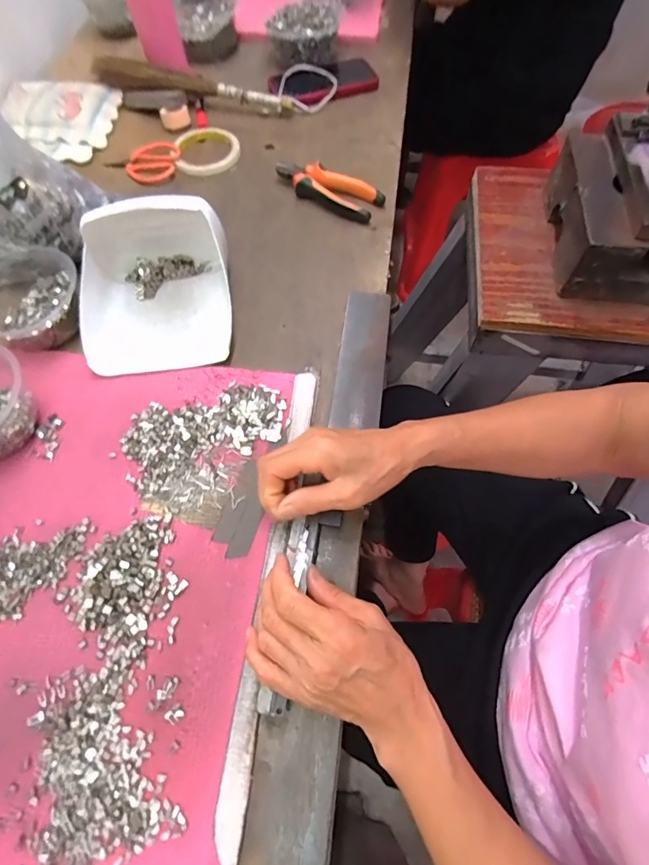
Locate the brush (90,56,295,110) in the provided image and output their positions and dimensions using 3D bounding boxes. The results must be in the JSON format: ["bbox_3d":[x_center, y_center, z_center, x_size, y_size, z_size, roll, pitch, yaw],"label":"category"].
[{"bbox_3d":[-0.207,-0.526,0.656,0.319,0.039,0.026,13,65,8],"label":"brush"}]

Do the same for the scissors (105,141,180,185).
[{"bbox_3d":[-0.251,-0.376,0.606,0.102,0.024,0.054,-16,65,-9],"label":"scissors"}]

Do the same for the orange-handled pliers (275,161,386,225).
[{"bbox_3d":[0.004,-0.321,0.571,0.147,0.031,0.050,31,69,16],"label":"orange-handled pliers"}]

